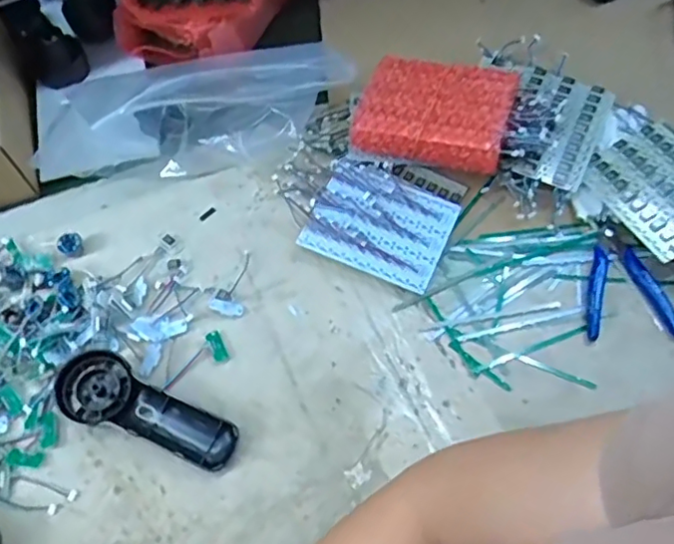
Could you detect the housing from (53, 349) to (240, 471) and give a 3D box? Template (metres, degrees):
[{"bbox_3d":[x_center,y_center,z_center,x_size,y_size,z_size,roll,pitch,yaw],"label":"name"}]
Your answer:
[{"bbox_3d":[-0.152,0.110,0.479,0.150,0.025,0.053,17,63,12],"label":"housing"}]

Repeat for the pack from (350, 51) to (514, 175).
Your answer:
[{"bbox_3d":[0.093,-0.153,0.579,0.141,0.058,0.102,15,62,11],"label":"pack"}]

